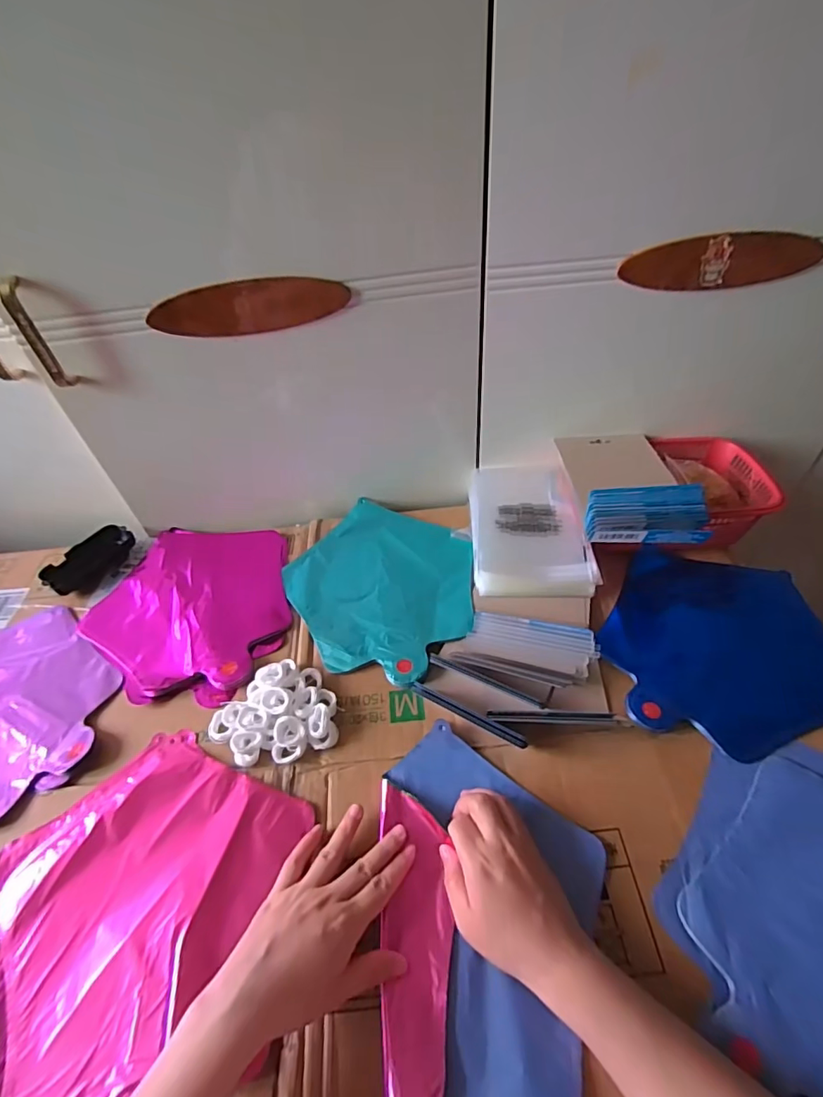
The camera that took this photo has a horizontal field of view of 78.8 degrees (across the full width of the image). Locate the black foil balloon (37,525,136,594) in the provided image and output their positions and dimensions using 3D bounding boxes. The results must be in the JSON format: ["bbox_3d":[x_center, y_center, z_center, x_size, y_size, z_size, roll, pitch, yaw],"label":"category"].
[{"bbox_3d":[-0.409,0.013,0.636,0.058,0.024,0.104,16,50,18],"label":"black foil balloon"}]

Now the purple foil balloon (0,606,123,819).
[{"bbox_3d":[-0.420,0.158,0.507,0.232,0.015,0.225,-2,46,2],"label":"purple foil balloon"}]

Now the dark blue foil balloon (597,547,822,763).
[{"bbox_3d":[0.308,0.090,0.502,0.227,0.013,0.217,-7,46,-3],"label":"dark blue foil balloon"}]

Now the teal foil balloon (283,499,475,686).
[{"bbox_3d":[-0.031,0.038,0.583,0.215,0.016,0.231,-2,46,2],"label":"teal foil balloon"}]

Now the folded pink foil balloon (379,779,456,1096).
[{"bbox_3d":[0.003,0.281,0.371,0.051,0.013,0.191,-3,50,1],"label":"folded pink foil balloon"}]

